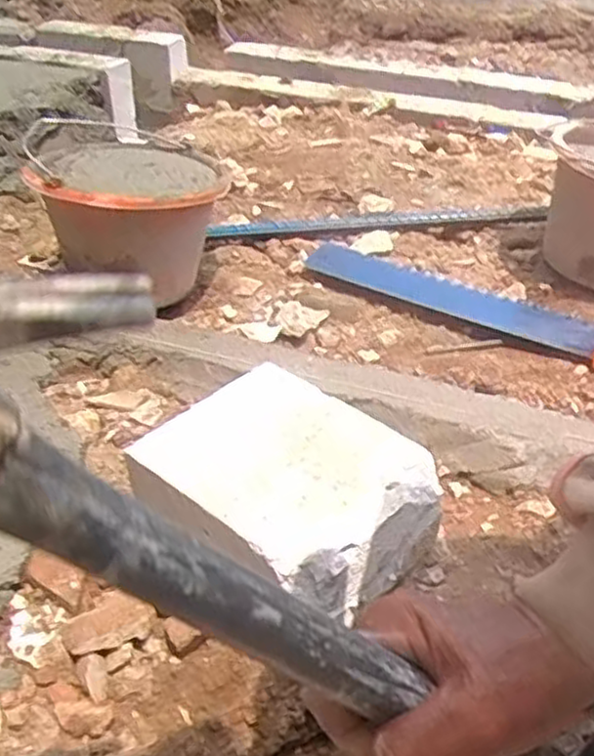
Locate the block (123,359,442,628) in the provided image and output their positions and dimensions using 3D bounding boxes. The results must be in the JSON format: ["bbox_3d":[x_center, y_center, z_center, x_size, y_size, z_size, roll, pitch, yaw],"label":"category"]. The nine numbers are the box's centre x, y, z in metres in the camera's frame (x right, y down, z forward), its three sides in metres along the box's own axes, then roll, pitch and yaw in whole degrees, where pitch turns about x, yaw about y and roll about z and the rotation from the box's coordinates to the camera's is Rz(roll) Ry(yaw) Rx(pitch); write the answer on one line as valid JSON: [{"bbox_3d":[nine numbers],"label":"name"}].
[{"bbox_3d":[-0.008,0.091,0.598,0.199,0.090,0.170,31,46,33],"label":"block"}]

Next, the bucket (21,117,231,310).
[{"bbox_3d":[-0.210,-0.203,0.950,0.218,0.165,0.225,1,37,-1],"label":"bucket"}]

